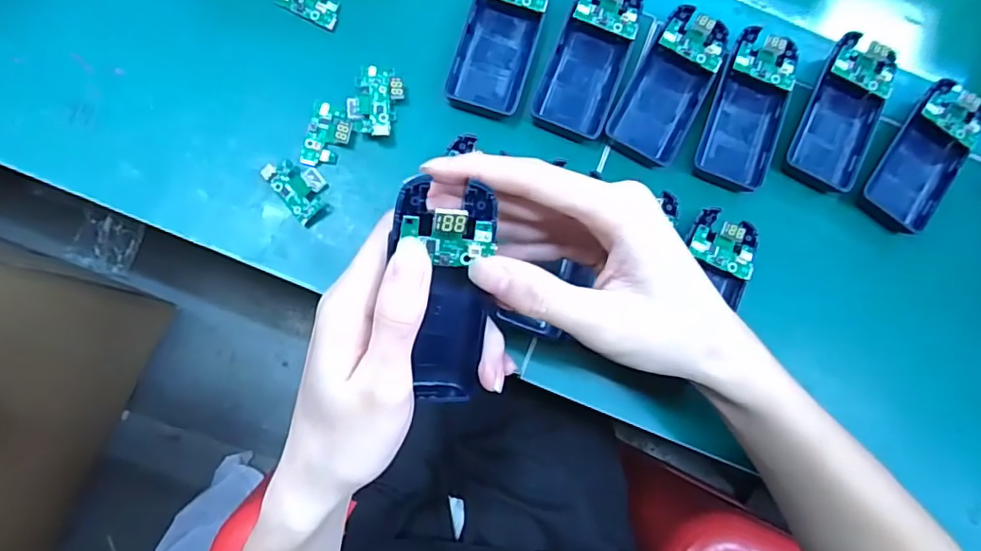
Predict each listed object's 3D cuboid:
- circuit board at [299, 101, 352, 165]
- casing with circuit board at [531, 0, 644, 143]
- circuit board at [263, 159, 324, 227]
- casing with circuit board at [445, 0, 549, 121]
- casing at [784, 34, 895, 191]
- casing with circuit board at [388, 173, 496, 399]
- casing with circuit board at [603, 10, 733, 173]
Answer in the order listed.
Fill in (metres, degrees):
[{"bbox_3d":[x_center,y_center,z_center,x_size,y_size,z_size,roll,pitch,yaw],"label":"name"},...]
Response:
[{"bbox_3d":[-0.098,-0.085,0.334,0.026,0.009,0.040,13,81,-1],"label":"circuit board"},{"bbox_3d":[0.061,-0.136,0.349,0.045,0.013,0.100,19,81,0],"label":"casing with circuit board"},{"bbox_3d":[-0.113,-0.053,0.331,0.025,0.007,0.038,-38,85,-8],"label":"circuit board"},{"bbox_3d":[0.007,-0.149,0.349,0.045,0.021,0.100,16,81,-1],"label":"casing with circuit board"},{"bbox_3d":[0.224,-0.103,0.352,0.044,0.023,0.097,26,81,1],"label":"casing"},{"bbox_3d":[-0.019,0.011,0.242,0.038,0.018,0.104,1,121,-3],"label":"casing with circuit board"},{"bbox_3d":[0.112,-0.120,0.350,0.046,0.016,0.101,28,81,1],"label":"casing with circuit board"}]

